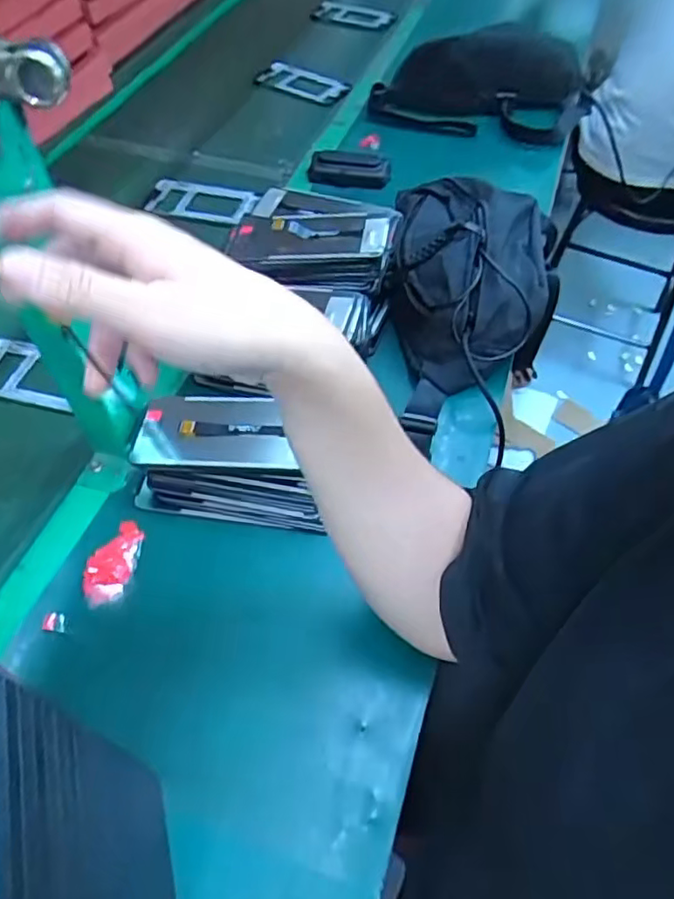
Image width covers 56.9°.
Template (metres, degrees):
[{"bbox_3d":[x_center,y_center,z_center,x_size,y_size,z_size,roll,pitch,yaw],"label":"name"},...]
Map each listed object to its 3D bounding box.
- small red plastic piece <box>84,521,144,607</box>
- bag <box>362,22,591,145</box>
[{"bbox_3d":[-0.182,0.088,0.505,0.035,0.014,0.073,8,54,6],"label":"small red plastic piece"},{"bbox_3d":[0.207,-0.542,0.905,0.296,0.095,0.197,10,54,7],"label":"bag"}]

